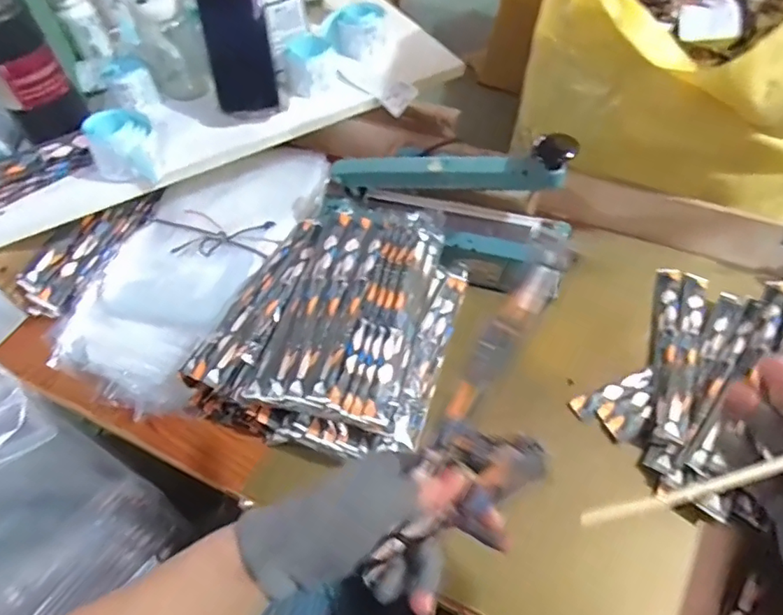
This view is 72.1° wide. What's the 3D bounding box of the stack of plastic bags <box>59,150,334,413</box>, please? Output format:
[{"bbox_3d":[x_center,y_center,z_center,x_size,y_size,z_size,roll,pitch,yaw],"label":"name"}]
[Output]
[{"bbox_3d":[-0.242,-0.073,0.694,0.201,0.061,0.411,20,58,17],"label":"stack of plastic bags"}]

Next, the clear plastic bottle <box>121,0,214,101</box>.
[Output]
[{"bbox_3d":[-0.299,-0.361,0.716,0.082,0.141,0.084,-32,59,-18],"label":"clear plastic bottle"}]

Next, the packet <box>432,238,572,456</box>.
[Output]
[{"bbox_3d":[0.057,0.026,0.298,0.022,0.130,0.012,24,15,-12],"label":"packet"}]

